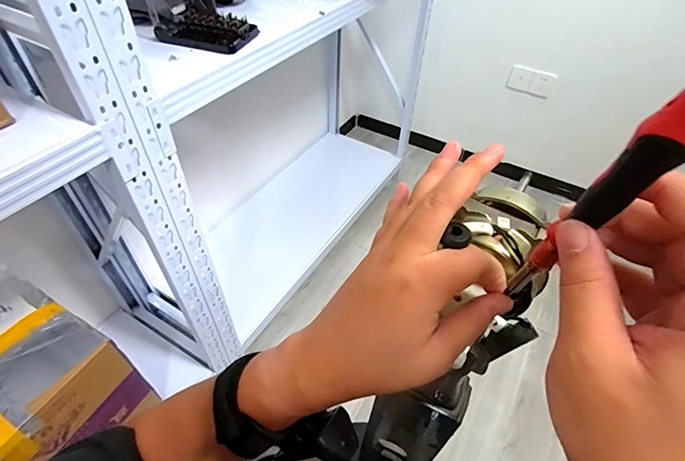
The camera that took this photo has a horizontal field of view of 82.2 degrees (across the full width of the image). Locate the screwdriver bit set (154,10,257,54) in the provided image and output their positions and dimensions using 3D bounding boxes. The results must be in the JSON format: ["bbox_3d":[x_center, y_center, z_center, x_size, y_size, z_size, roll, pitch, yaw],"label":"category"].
[{"bbox_3d":[-0.250,-0.362,0.718,0.157,0.034,0.104,13,48,10],"label":"screwdriver bit set"}]

